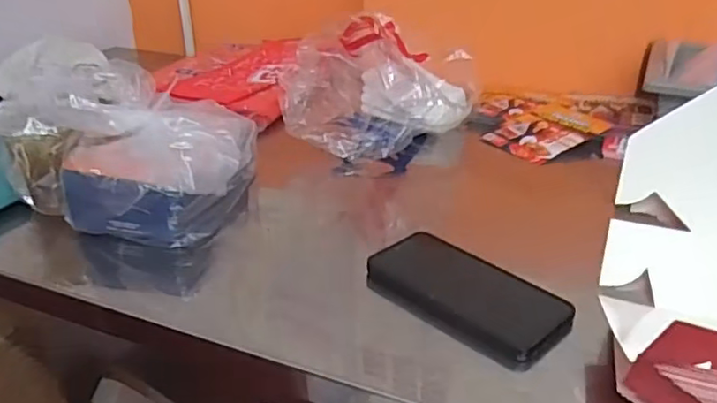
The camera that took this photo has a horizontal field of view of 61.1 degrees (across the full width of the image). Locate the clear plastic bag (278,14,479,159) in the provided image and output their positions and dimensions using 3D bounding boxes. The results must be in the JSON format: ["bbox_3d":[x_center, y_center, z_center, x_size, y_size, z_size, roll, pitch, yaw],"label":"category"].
[{"bbox_3d":[0.035,-0.154,0.790,0.213,0.128,0.211,9,28,17],"label":"clear plastic bag"}]

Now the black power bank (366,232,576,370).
[{"bbox_3d":[0.087,0.074,0.500,0.086,0.027,0.164,-21,34,-37],"label":"black power bank"}]

